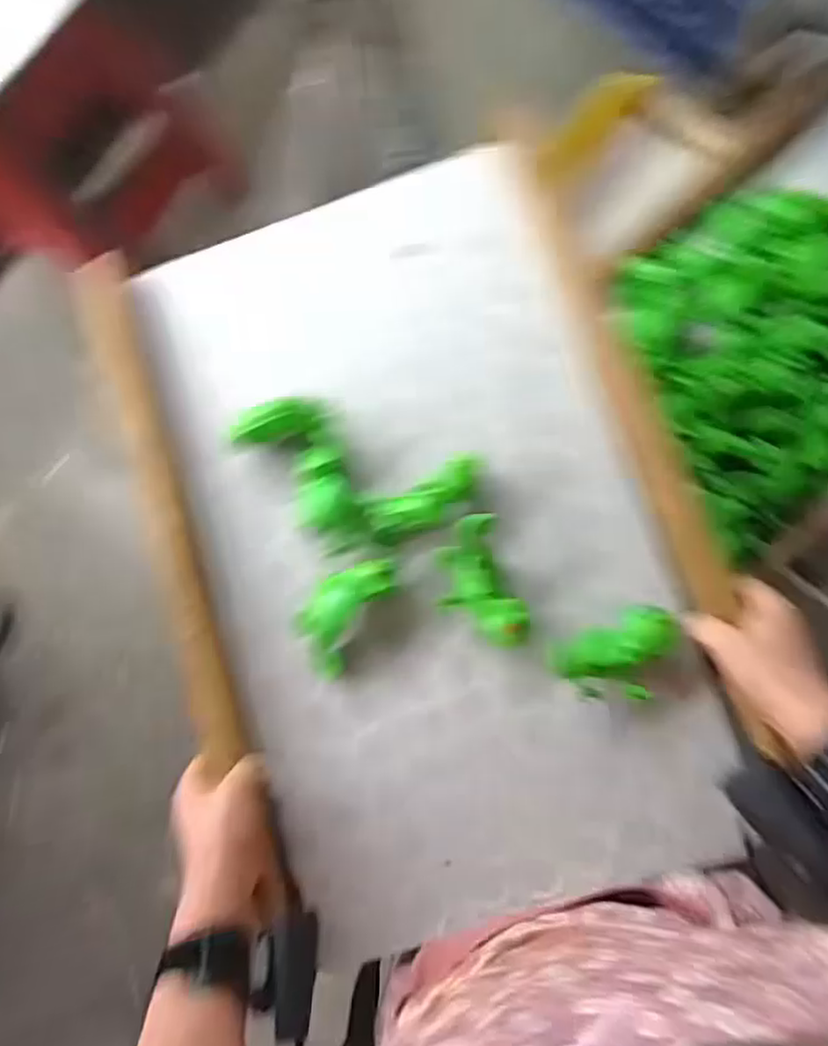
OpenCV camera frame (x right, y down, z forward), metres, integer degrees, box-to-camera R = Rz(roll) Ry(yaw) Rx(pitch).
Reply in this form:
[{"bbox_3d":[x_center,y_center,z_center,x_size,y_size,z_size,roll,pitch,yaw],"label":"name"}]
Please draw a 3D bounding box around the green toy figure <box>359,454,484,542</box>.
[{"bbox_3d":[0.009,-0.018,0.507,0.095,0.023,0.035,-27,82,4],"label":"green toy figure"}]

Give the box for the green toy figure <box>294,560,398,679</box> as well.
[{"bbox_3d":[-0.057,0.069,0.518,0.048,0.020,0.104,34,103,8],"label":"green toy figure"}]

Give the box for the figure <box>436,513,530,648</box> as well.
[{"bbox_3d":[0.049,0.047,0.503,0.053,0.024,0.098,-19,83,5],"label":"figure"}]

